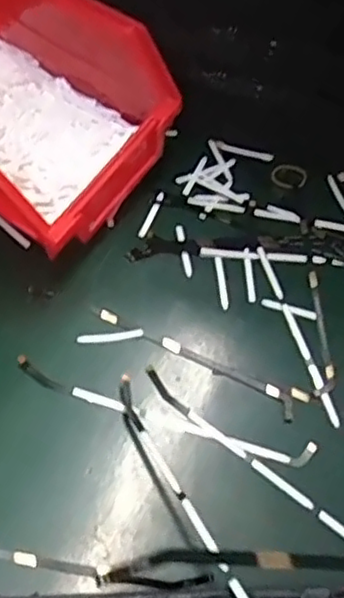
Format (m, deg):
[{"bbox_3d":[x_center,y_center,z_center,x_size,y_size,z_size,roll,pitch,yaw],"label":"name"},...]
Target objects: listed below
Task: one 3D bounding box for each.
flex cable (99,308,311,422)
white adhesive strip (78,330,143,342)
[{"bbox_3d":[0.014,0.030,0.321,0.107,0.004,0.015,25,64,9],"label":"flex cable"},{"bbox_3d":[-0.030,0.018,0.322,0.032,0.004,0.005,-6,59,-9],"label":"white adhesive strip"}]

